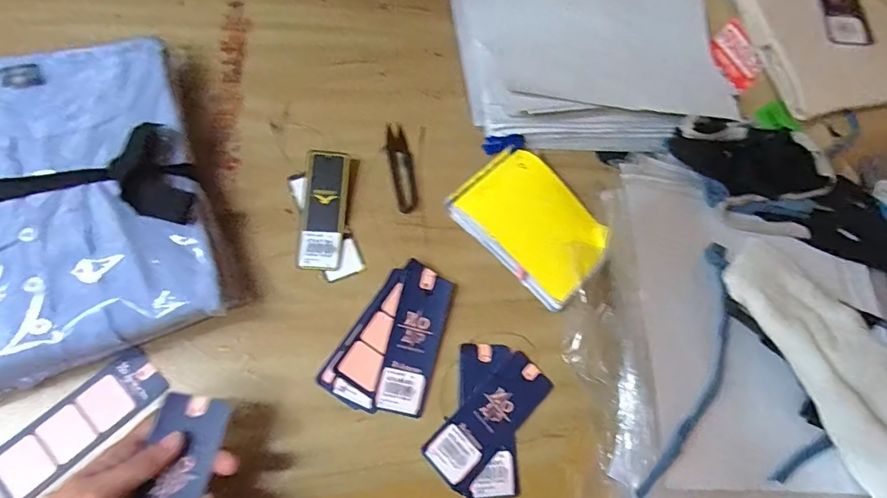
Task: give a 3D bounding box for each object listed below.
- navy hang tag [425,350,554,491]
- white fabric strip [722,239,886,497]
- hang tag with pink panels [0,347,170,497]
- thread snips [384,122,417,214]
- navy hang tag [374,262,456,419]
[{"bbox_3d":[0.040,0.142,0.393,0.118,0.004,0.047,-40,81,-21],"label":"navy hang tag"},{"bbox_3d":[0.313,0.098,0.372,0.082,0.047,0.231,-27,77,-17],"label":"white fabric strip"},{"bbox_3d":[-0.275,0.134,0.351,0.125,0.011,0.045,-41,84,-17],"label":"hang tag with pink panels"},{"bbox_3d":[-0.042,-0.082,0.468,0.025,0.006,0.097,-12,73,-13],"label":"thread snips"},{"bbox_3d":[-0.023,0.079,0.404,0.044,0.005,0.123,19,71,-9],"label":"navy hang tag"}]

